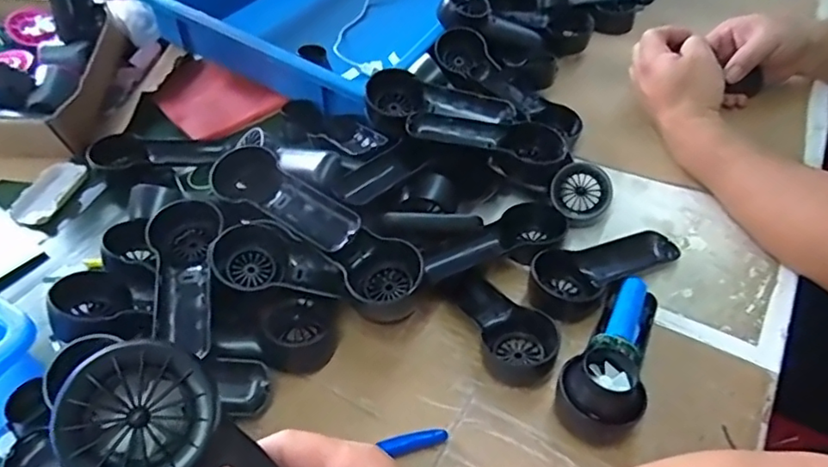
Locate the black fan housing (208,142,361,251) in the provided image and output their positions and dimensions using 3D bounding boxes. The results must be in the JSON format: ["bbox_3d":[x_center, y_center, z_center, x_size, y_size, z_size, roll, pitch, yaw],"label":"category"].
[{"bbox_3d":[-0.110,-0.025,0.482,0.140,0.028,0.054,28,55,26],"label":"black fan housing"}]

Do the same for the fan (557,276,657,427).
[{"bbox_3d":[0.161,0.089,0.438,0.057,0.039,0.142,26,54,24],"label":"fan"}]

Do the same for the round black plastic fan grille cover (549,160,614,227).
[{"bbox_3d":[0.160,-0.038,0.541,0.054,0.013,0.057,-39,81,7],"label":"round black plastic fan grille cover"}]

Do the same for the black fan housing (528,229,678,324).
[{"bbox_3d":[0.168,0.029,0.512,0.148,0.029,0.060,-25,51,-19],"label":"black fan housing"}]

